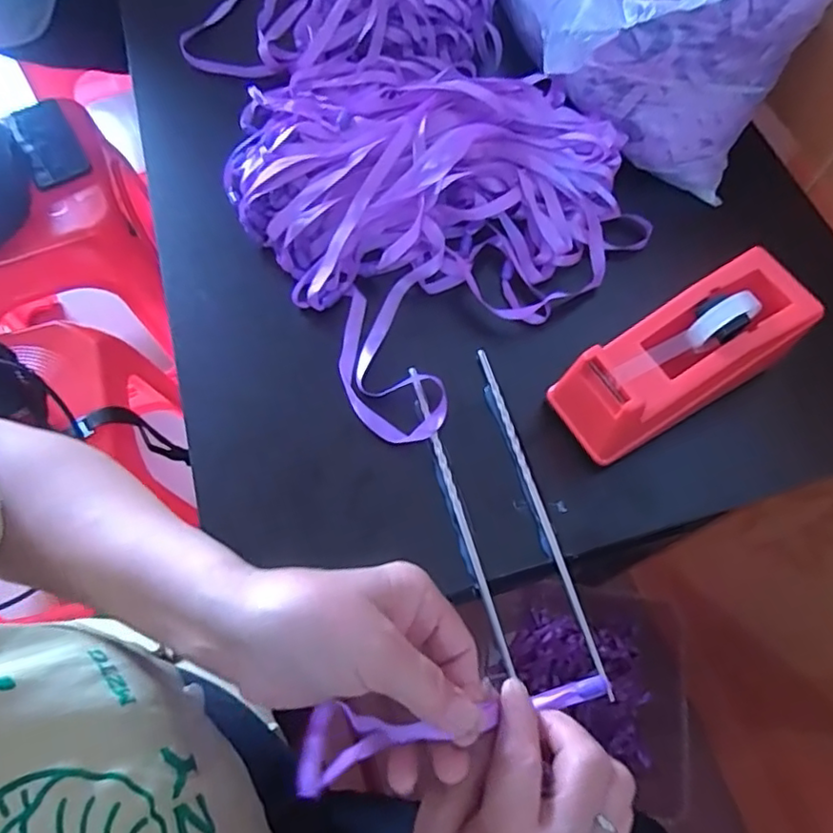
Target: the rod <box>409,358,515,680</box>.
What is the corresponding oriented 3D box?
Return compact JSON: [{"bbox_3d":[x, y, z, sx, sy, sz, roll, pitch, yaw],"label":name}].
[{"bbox_3d":[0.025,0.056,0.371,0.006,0.006,0.193,-15,68,-7],"label":"rod"}]

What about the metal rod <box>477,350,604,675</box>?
[{"bbox_3d":[0.075,0.055,0.374,0.006,0.008,0.219,-14,66,-7],"label":"metal rod"}]

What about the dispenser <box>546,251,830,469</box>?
[{"bbox_3d":[0.161,-0.036,0.374,0.153,0.070,0.064,-27,68,-12],"label":"dispenser"}]

